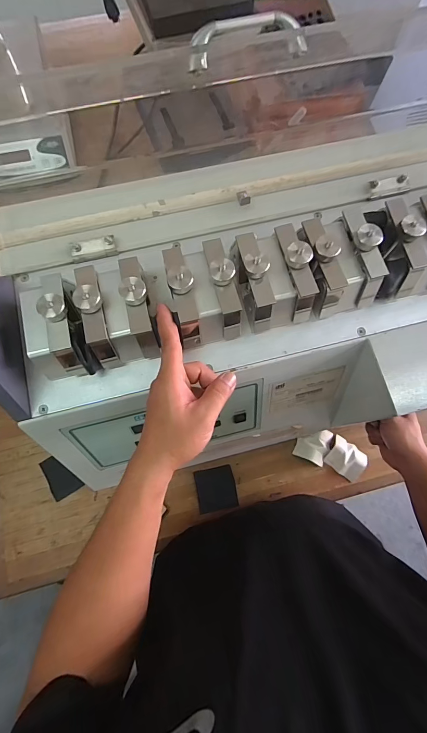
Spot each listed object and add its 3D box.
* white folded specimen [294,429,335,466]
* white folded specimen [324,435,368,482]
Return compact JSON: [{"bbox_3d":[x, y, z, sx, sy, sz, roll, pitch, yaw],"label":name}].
[{"bbox_3d":[0.174,0.134,0.585,0.054,0.015,0.059,22,78,4],"label":"white folded specimen"},{"bbox_3d":[0.229,0.158,0.580,0.060,0.014,0.054,37,79,7],"label":"white folded specimen"}]

